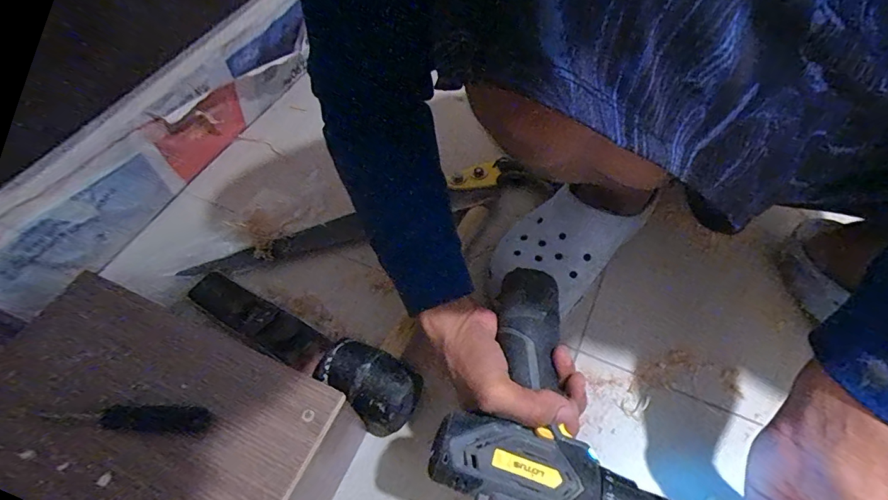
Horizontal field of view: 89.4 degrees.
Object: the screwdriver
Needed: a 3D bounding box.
[{"bbox_3d":[-0.237,0.127,0.340,0.117,0.017,0.022,1,55,5],"label":"screwdriver"}]

